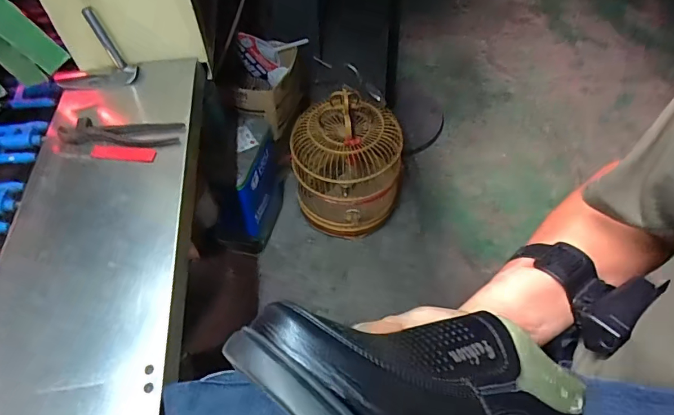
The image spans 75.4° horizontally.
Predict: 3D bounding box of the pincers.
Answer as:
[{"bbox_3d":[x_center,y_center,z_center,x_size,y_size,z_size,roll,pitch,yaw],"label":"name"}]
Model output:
[{"bbox_3d":[-0.349,-0.118,0.702,0.190,0.020,0.049,-1,54,-1],"label":"pincers"}]

